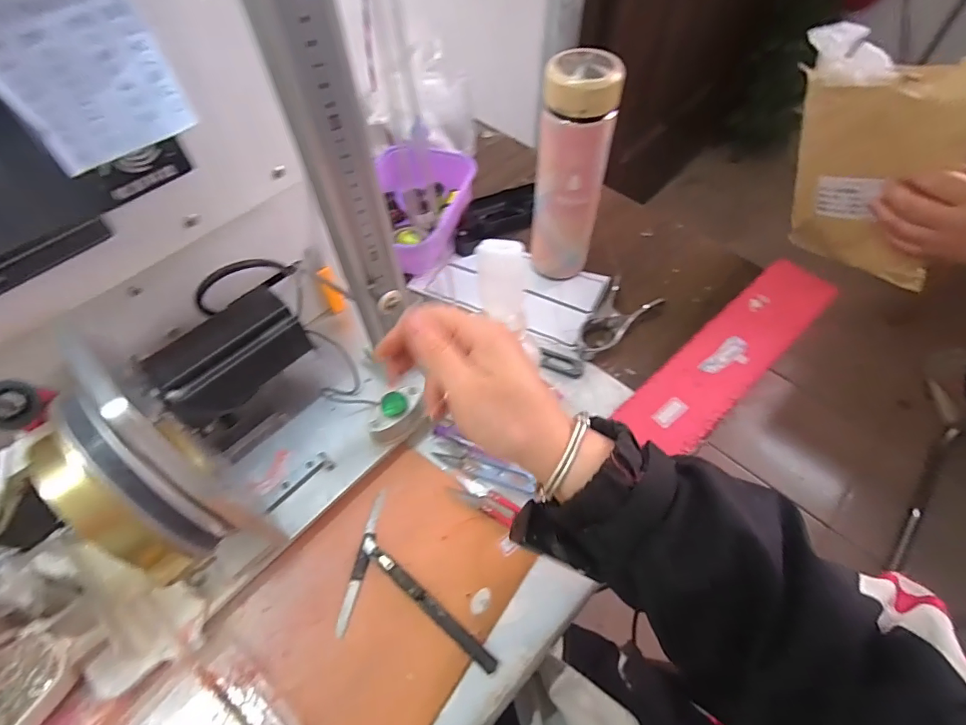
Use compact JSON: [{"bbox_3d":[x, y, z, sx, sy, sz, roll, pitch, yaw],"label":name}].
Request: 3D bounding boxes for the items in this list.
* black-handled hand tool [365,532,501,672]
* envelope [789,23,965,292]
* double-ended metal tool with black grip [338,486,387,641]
[{"bbox_3d":[-0.046,0.186,0.371,0.140,0.007,0.011,35,64,22],"label":"black-handled hand tool"},{"bbox_3d":[0.403,-0.201,0.488,0.039,0.254,0.144,-36,45,-10],"label":"envelope"},{"bbox_3d":[-0.099,0.161,0.394,0.014,0.004,0.114,9,57,7],"label":"double-ended metal tool with black grip"}]

